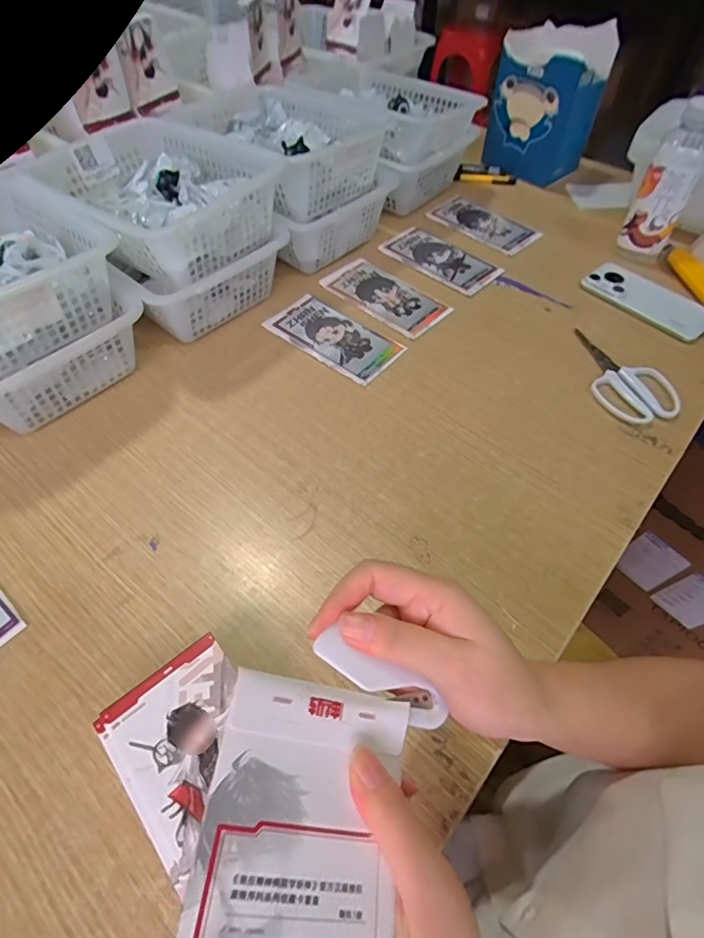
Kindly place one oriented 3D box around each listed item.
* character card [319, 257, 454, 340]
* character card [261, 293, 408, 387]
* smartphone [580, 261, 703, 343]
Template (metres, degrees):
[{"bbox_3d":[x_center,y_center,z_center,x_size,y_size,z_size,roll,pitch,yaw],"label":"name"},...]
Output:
[{"bbox_3d":[0.042,-0.229,0.642,0.168,0.004,0.084,38,63,24],"label":"character card"},{"bbox_3d":[-0.022,-0.161,0.590,0.161,0.004,0.083,34,61,21],"label":"character card"},{"bbox_3d":[0.384,-0.224,0.629,0.087,0.014,0.158,-32,61,-21],"label":"smartphone"}]

